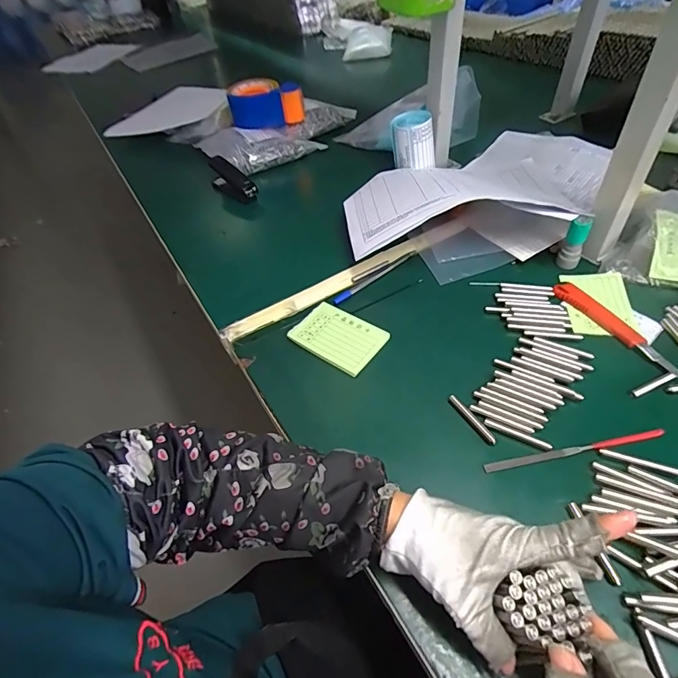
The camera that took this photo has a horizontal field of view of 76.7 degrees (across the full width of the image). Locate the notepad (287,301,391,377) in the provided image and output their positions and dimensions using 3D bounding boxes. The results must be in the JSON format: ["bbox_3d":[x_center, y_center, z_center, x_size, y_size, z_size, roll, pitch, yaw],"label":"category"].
[{"bbox_3d":[-0.001,-0.002,0.481,0.097,0.010,0.068,30,57,27],"label":"notepad"}]

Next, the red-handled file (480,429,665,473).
[{"bbox_3d":[0.203,0.096,0.371,0.156,0.009,0.008,-9,48,-4],"label":"red-handled file"}]

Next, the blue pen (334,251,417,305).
[{"bbox_3d":[0.046,-0.080,0.545,0.138,0.005,0.012,-34,55,-24],"label":"blue pen"}]

